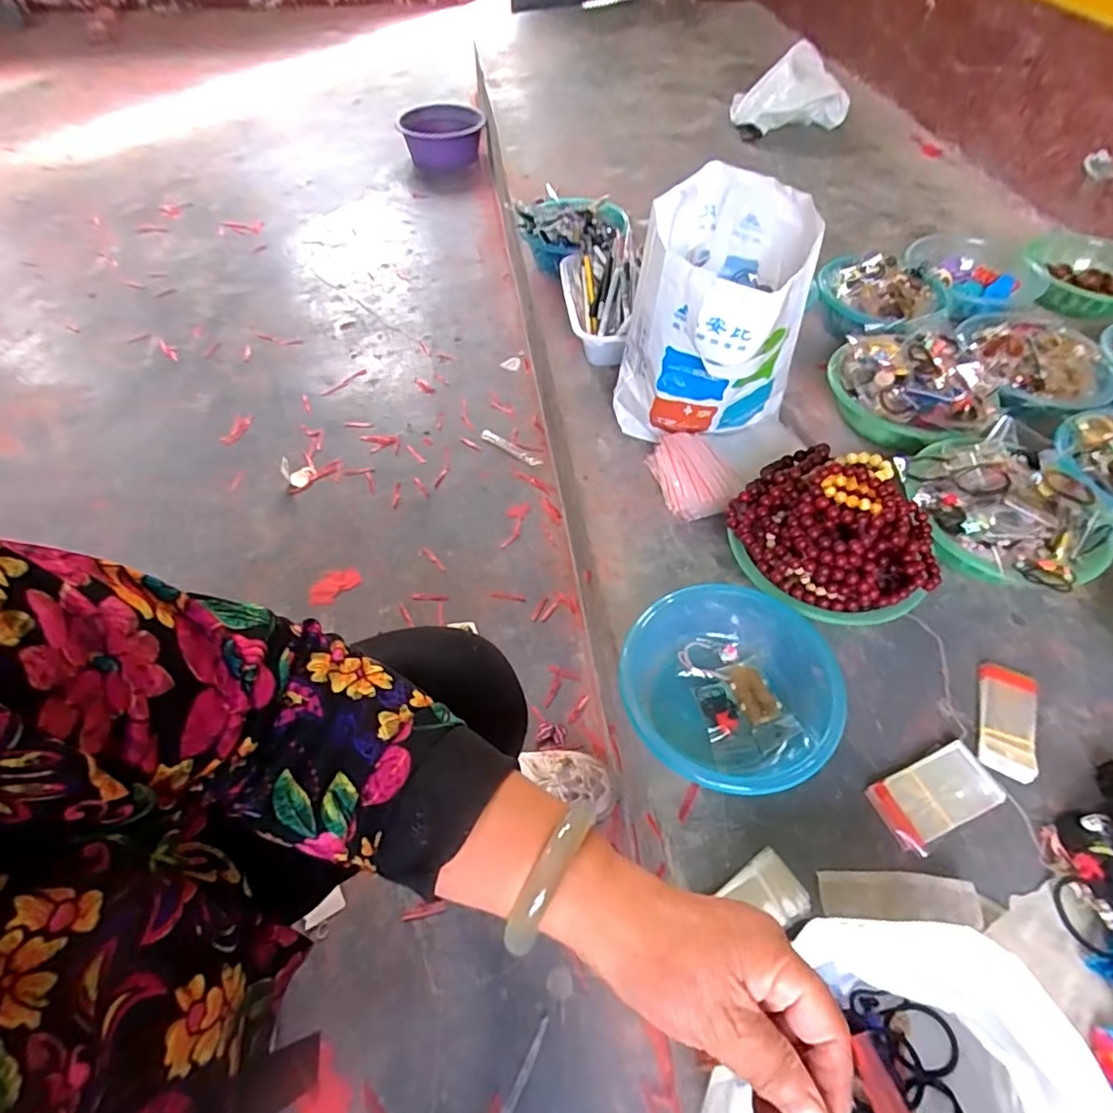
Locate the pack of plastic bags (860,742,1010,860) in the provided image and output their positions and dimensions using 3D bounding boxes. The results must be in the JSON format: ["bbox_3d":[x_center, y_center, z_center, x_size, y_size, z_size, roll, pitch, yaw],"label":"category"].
[{"bbox_3d":[0.387,0.242,0.604,0.130,0.021,0.069,-22,58,-15],"label":"pack of plastic bags"}]

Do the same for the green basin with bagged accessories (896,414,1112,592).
[{"bbox_3d":[0.564,-0.051,0.762,0.197,0.096,0.233,-13,55,-10],"label":"green basin with bagged accessories"}]

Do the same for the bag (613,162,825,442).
[{"bbox_3d":[0.208,-0.303,0.804,0.222,0.299,0.232,23,58,15],"label":"bag"}]

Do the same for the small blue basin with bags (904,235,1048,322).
[{"bbox_3d":[0.774,-0.517,1.096,0.249,0.073,0.205,-19,56,-14],"label":"small blue basin with bags"}]

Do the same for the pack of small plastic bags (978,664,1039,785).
[{"bbox_3d":[0.494,0.177,0.650,0.054,0.015,0.128,23,58,15],"label":"pack of small plastic bags"}]

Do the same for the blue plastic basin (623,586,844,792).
[{"bbox_3d":[0.194,0.145,0.641,0.211,0.077,0.223,0,55,0],"label":"blue plastic basin"}]

